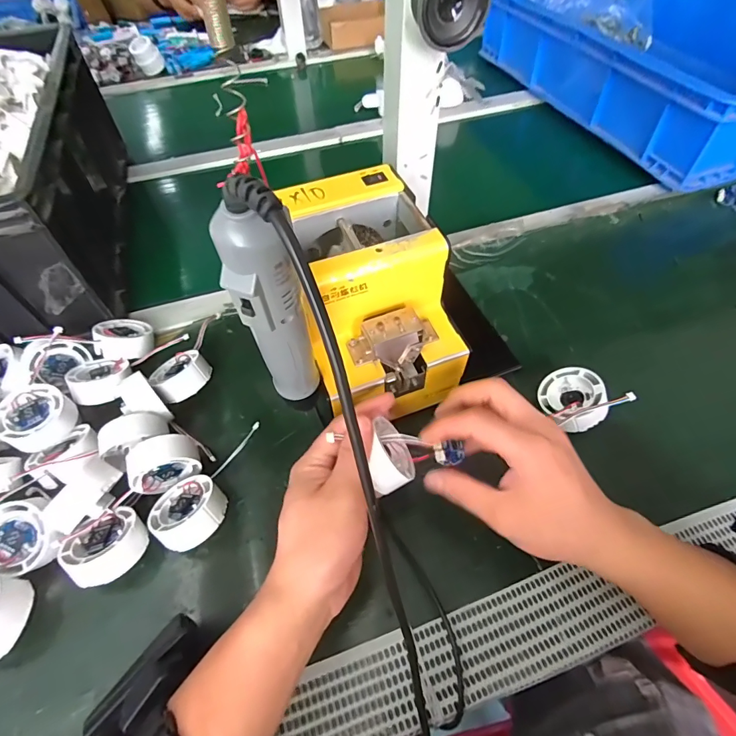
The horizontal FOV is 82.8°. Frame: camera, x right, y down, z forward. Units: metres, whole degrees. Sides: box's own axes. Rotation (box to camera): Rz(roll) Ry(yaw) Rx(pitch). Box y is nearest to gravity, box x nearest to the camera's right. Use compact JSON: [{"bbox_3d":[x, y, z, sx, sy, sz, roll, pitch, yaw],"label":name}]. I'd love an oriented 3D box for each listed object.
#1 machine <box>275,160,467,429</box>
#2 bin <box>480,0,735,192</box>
[{"bbox_3d":[0.001,-0.054,0.379,0.123,0.150,0.185,-16,56,-10],"label":"machine"},{"bbox_3d":[0.549,-0.550,0.710,0.475,0.129,0.573,-16,56,-10],"label":"bin"}]

